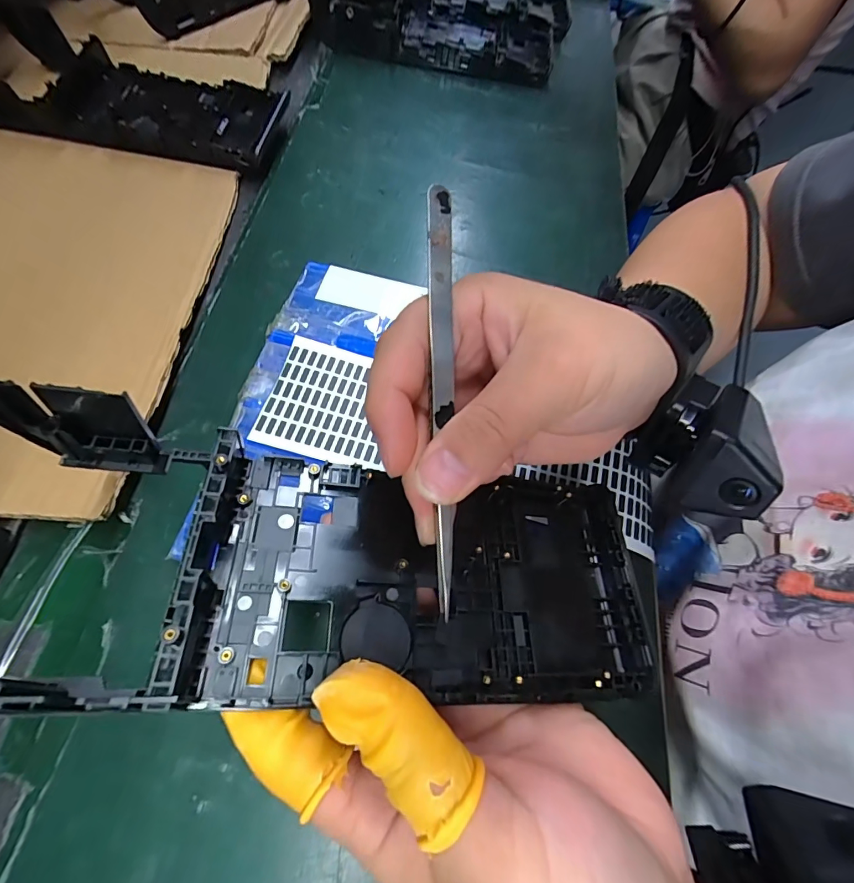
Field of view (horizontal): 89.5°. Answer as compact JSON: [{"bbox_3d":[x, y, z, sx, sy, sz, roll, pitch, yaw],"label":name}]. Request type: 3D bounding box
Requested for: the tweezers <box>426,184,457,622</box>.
[{"bbox_3d":[0.005,-0.015,0.133,0.008,0.006,0.128,-1,87,-3],"label":"tweezers"}]

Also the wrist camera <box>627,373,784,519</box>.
[{"bbox_3d":[0.111,-0.004,0.168,0.040,0.032,0.059,27,68,8],"label":"wrist camera"}]

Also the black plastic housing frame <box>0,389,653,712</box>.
[{"bbox_3d":[-0.032,0.036,0.133,0.221,0.047,0.079,13,65,-20],"label":"black plastic housing frame"}]

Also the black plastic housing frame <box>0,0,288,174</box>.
[{"bbox_3d":[-0.212,-0.247,0.293,0.222,0.050,0.079,11,65,2],"label":"black plastic housing frame"}]

